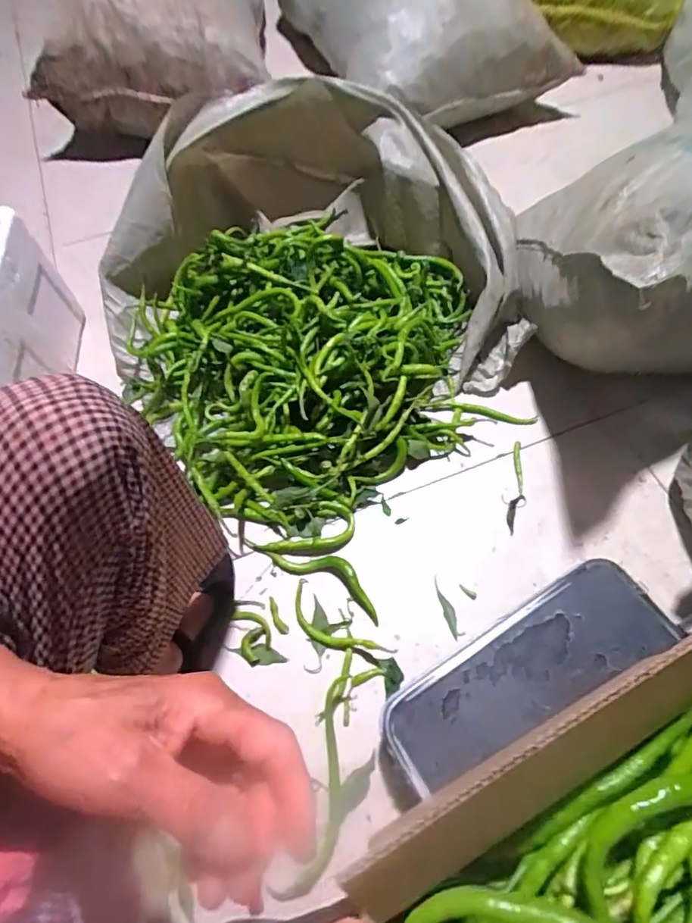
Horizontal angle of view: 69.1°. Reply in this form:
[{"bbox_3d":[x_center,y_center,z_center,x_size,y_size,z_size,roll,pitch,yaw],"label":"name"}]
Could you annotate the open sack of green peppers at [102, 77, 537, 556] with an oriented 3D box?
[{"bbox_3d":[-0.079,-0.311,0.834,0.605,0.226,0.739,-33,65,-14],"label":"open sack of green peppers"}]

